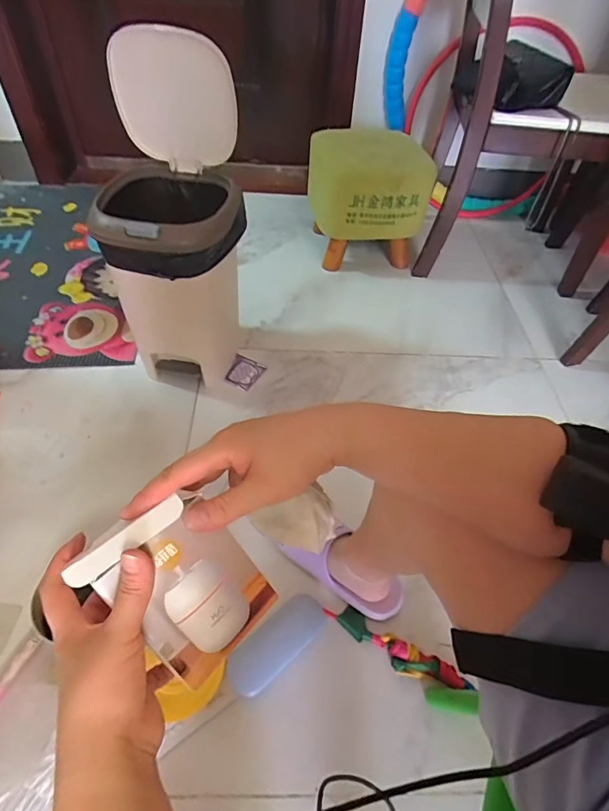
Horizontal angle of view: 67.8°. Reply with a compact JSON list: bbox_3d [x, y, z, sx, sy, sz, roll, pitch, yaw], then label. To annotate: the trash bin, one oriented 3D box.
[{"bbox_3d":[-0.233,-0.308,0.845,0.226,0.566,0.256,-1,49,-6],"label":"trash bin"}]

